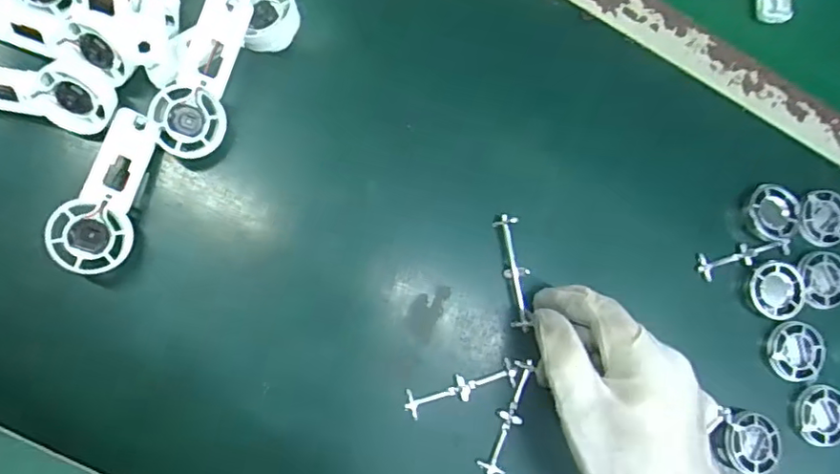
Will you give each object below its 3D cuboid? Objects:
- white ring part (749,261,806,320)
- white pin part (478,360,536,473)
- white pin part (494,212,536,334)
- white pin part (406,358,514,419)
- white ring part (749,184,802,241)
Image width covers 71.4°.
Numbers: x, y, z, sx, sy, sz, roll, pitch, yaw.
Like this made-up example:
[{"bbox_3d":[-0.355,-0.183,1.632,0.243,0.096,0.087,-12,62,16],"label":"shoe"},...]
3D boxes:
[{"bbox_3d":[0.241,0.036,0.397,0.039,0.014,0.039,-3,83,-11],"label":"white ring part"},{"bbox_3d":[0.055,0.110,0.357,0.015,0.004,0.072,21,79,-7],"label":"white pin part"},{"bbox_3d":[0.060,0.022,0.366,0.014,0.013,0.071,-8,84,-6],"label":"white pin part"},{"bbox_3d":[0.025,0.092,0.355,0.070,0.004,0.017,-15,86,-12],"label":"white pin part"},{"bbox_3d":[0.247,-0.018,0.405,0.037,0.007,0.038,13,77,-3],"label":"white ring part"}]

